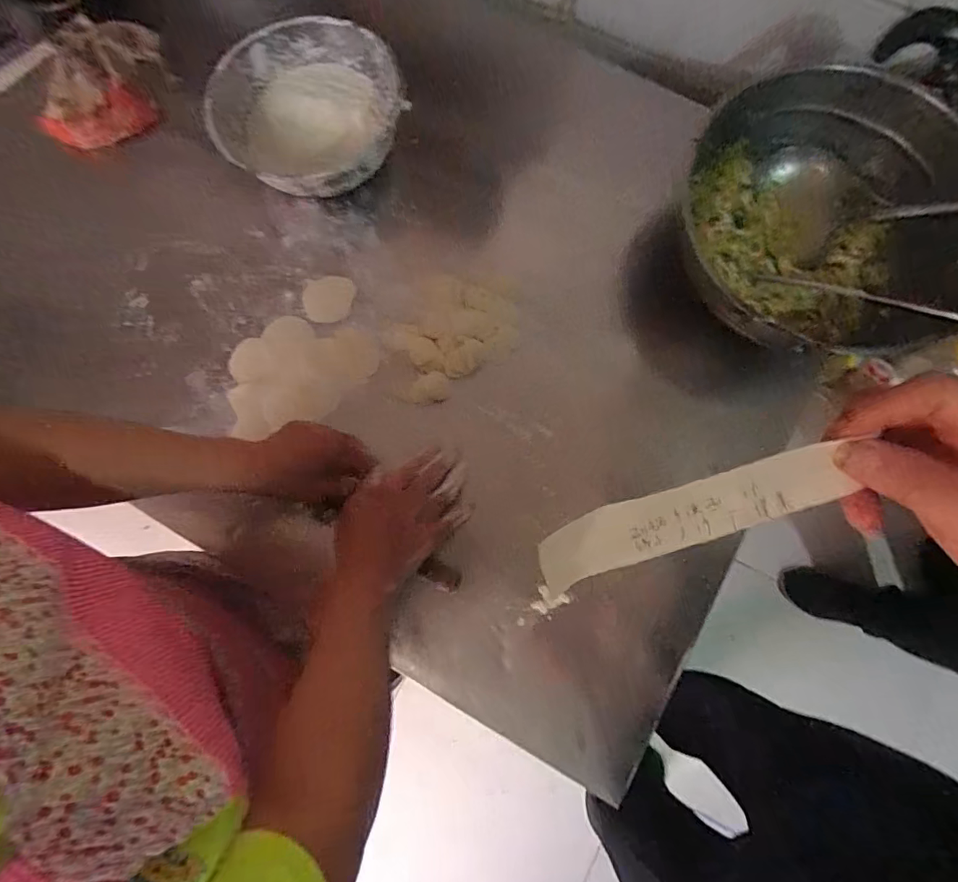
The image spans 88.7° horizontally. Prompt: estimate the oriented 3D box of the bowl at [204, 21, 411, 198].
[{"bbox_3d":[-0.214,-0.387,0.602,0.218,0.093,0.205,0,79,0],"label":"bowl"}]

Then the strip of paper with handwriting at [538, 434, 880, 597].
[{"bbox_3d":[0.108,0.039,0.250,0.158,0.007,0.039,-18,114,0],"label":"strip of paper with handwriting"}]

